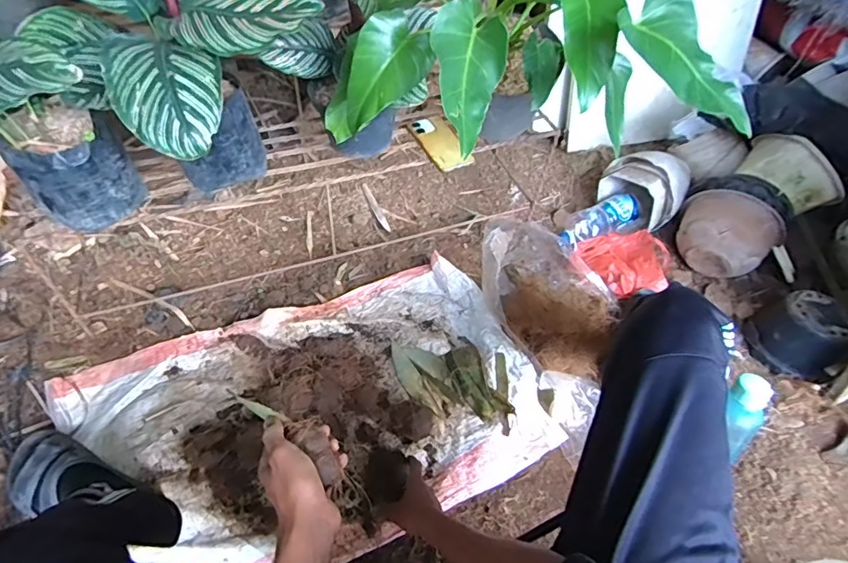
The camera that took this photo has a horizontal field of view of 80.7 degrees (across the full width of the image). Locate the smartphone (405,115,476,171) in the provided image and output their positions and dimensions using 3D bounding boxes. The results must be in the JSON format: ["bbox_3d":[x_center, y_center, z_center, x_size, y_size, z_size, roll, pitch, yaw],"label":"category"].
[{"bbox_3d":[0.035,-0.281,1.002,0.075,0.009,0.173,-31,59,1],"label":"smartphone"}]

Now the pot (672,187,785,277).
[{"bbox_3d":[0.689,-0.112,1.141,0.209,0.182,0.119,31,53,24],"label":"pot"}]

